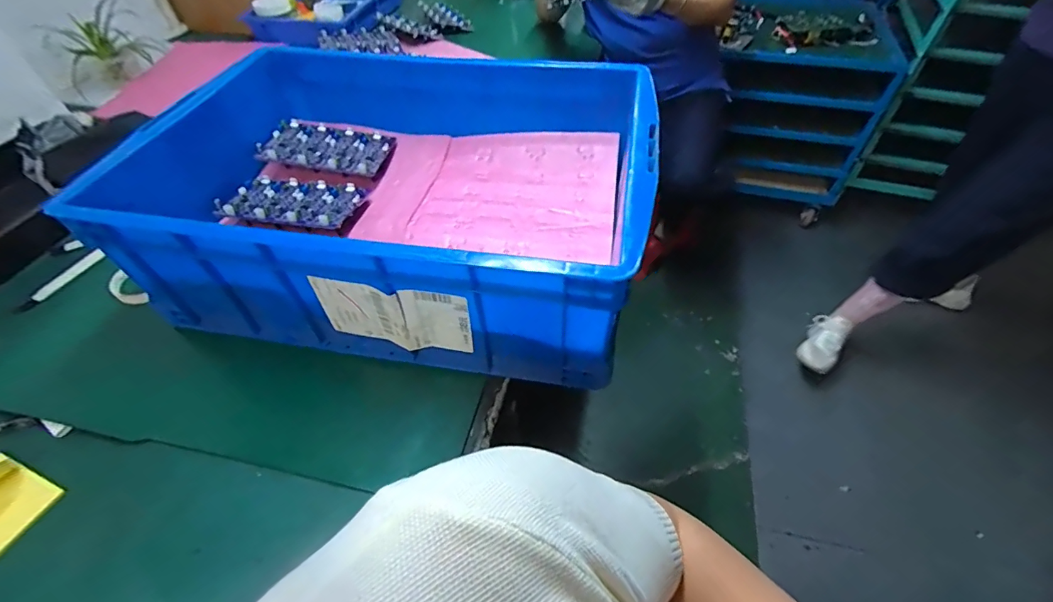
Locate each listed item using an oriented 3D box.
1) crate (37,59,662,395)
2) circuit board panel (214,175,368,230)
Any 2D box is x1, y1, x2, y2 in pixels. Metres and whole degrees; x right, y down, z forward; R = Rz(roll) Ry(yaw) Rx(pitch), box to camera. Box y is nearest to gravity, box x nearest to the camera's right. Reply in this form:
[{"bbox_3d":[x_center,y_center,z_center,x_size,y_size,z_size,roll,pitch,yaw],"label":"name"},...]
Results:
[{"bbox_3d":[-0.159,-0.149,0.639,0.626,0.204,0.432,6,48,10],"label":"crate"},{"bbox_3d":[-0.335,-0.143,0.658,0.185,0.024,0.115,6,48,11],"label":"circuit board panel"}]

